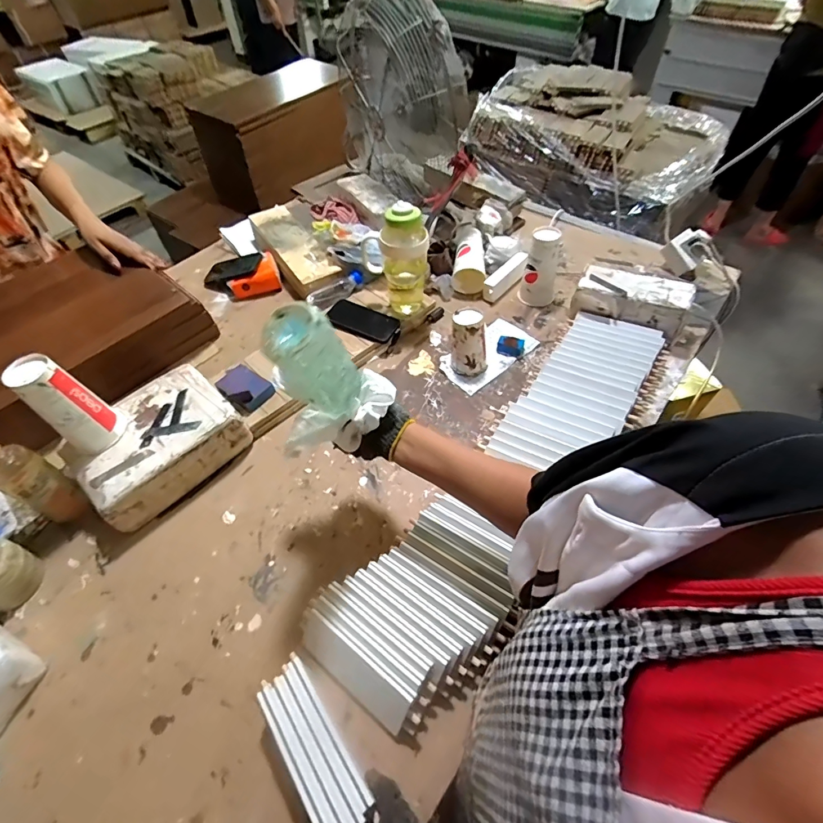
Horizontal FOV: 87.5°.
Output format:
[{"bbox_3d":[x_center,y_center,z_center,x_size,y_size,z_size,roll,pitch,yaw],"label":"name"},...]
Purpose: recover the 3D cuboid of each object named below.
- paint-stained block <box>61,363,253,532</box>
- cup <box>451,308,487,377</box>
[{"bbox_3d":[-0.457,0.062,0.789,0.200,0.106,0.263,35,62,24],"label":"paint-stained block"},{"bbox_3d":[0.123,-0.143,0.904,0.075,0.124,0.080,2,51,6],"label":"cup"}]

